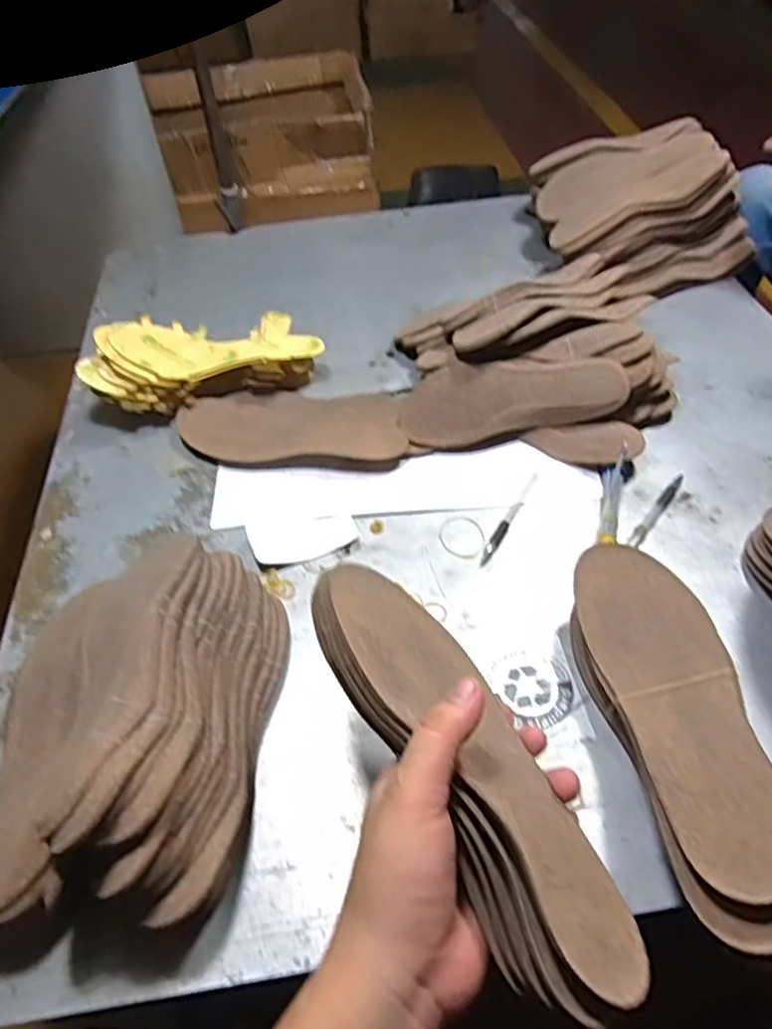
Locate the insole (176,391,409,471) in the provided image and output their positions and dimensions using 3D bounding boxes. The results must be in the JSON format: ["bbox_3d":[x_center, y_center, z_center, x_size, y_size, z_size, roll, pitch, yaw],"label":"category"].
[{"bbox_3d":[-0.101,-0.098,0.703,0.242,0.024,0.097,3,50,5],"label":"insole"}]

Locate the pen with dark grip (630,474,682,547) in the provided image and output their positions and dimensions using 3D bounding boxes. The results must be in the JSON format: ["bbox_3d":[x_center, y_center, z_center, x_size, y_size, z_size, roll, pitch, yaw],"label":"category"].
[{"bbox_3d":[0.264,-0.004,0.630,0.011,0.010,0.112,31,58,26],"label":"pen with dark grip"}]

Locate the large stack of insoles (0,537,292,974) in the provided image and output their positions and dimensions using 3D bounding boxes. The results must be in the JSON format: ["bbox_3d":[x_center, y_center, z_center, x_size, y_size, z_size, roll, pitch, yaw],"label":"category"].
[{"bbox_3d":[-0.179,0.139,0.457,0.198,0.131,0.263,-6,50,-2],"label":"large stack of insoles"}]

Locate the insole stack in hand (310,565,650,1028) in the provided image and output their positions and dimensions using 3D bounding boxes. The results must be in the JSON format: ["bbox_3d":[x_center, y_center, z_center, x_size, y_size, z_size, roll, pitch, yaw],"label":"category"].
[{"bbox_3d":[0.043,0.136,0.365,0.088,0.032,0.256,4,40,-47],"label":"insole stack in hand"}]

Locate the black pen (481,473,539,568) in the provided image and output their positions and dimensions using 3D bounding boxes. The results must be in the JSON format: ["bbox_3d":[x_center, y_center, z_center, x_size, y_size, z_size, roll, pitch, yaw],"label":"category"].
[{"bbox_3d":[0.122,0.002,0.629,0.010,0.004,0.126,25,56,22],"label":"black pen"}]

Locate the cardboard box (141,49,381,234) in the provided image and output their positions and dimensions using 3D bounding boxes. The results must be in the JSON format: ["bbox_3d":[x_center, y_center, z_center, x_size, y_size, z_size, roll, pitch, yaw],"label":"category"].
[{"bbox_3d":[-0.285,-0.904,1.563,0.475,0.227,0.613,-15,51,-10],"label":"cardboard box"}]

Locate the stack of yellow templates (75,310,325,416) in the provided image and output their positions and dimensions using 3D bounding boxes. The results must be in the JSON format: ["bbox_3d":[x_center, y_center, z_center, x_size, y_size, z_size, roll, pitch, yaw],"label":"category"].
[{"bbox_3d":[-0.207,-0.176,0.755,0.262,0.085,0.107,-11,50,-6],"label":"stack of yellow templates"}]

